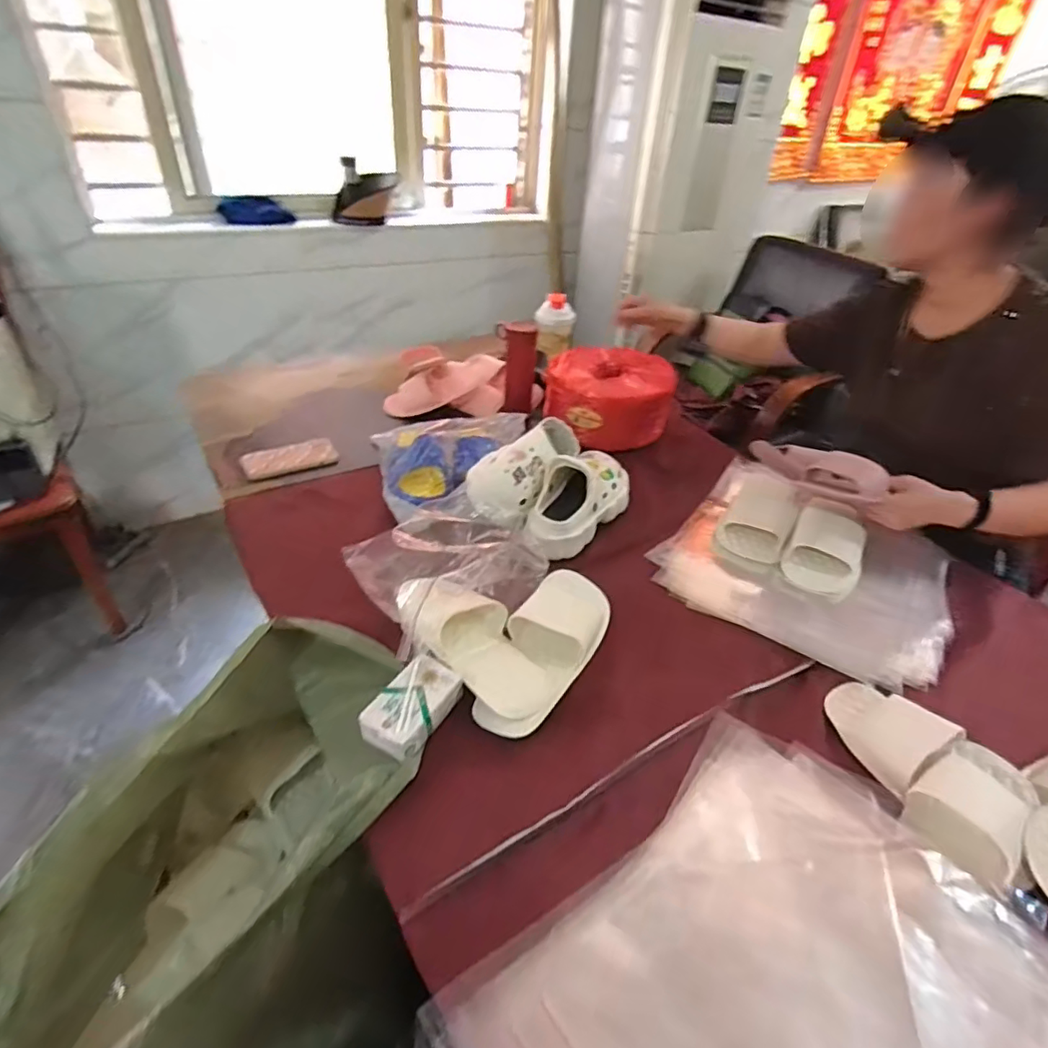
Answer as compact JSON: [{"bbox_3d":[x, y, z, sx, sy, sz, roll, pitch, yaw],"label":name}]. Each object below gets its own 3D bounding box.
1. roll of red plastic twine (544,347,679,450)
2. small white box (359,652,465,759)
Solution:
[{"bbox_3d":[0.178,-0.274,1.225,0.244,0.134,0.245,3,37,-2],"label":"roll of red plastic twine"},{"bbox_3d":[-0.124,0.206,0.635,0.070,0.040,0.110,19,39,19],"label":"small white box"}]

